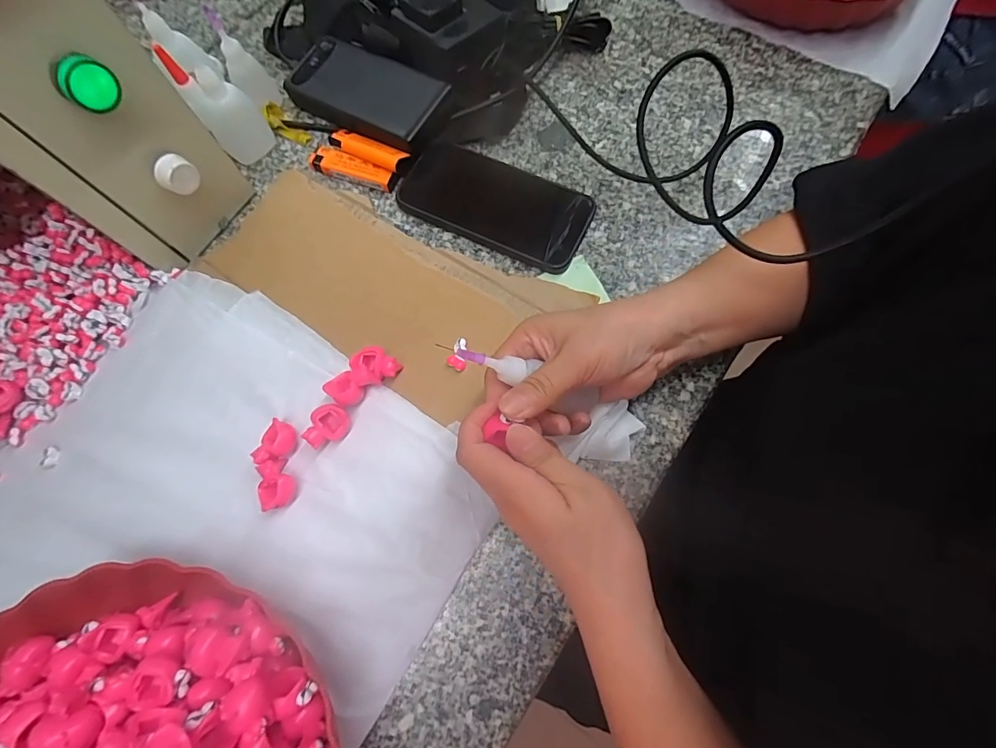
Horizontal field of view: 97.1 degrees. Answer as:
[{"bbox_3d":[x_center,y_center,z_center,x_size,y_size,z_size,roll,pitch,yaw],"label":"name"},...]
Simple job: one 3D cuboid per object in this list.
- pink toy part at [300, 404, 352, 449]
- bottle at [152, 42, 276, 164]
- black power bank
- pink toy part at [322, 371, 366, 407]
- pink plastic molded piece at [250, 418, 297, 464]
[{"bbox_3d":[-0.118,0.038,0.310,0.025,0.017,0.030,12,74,3],"label":"pink toy part"},{"bbox_3d":[-0.239,-0.233,0.384,0.047,0.079,0.045,-39,76,-11],"label":"bottle"},{"bbox_3d":[-0.122,-0.262,0.404,0.149,0.025,0.070,31,75,8],"label":"black power bank"},{"bbox_3d":[-0.108,0.012,0.316,0.026,0.018,0.020,43,78,11],"label":"pink toy part"},{"bbox_3d":[-0.153,0.049,0.307,0.023,0.017,0.030,26,75,7],"label":"pink plastic molded piece"}]

